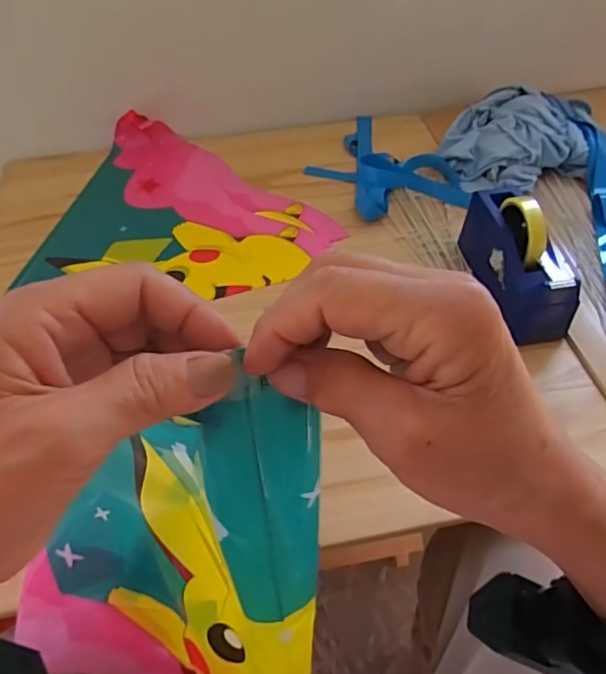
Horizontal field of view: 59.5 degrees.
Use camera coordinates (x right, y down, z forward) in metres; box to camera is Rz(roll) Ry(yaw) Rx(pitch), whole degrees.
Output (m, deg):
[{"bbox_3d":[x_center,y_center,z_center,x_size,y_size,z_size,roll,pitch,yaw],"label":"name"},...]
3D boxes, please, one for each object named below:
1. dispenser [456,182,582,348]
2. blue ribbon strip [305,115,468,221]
[{"bbox_3d":[0.277,-0.106,0.685,0.071,0.114,0.202,-9,50,-6],"label":"dispenser"},{"bbox_3d":[0.125,-0.285,0.895,0.187,0.042,0.290,-29,55,-21],"label":"blue ribbon strip"}]

